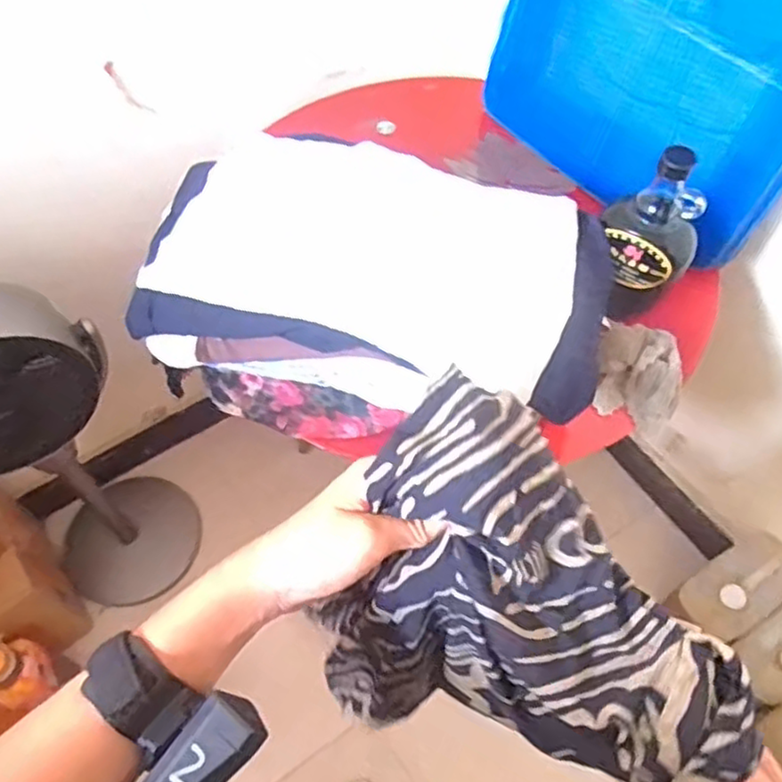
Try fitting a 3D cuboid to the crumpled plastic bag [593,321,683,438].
[{"bbox_3d":[0.315,-0.016,0.878,0.108,0.066,0.119,11,59,6],"label":"crumpled plastic bag"}]

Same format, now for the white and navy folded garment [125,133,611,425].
[{"bbox_3d":[-0.013,-0.153,0.824,0.537,0.073,0.306,12,59,7],"label":"white and navy folded garment"}]

